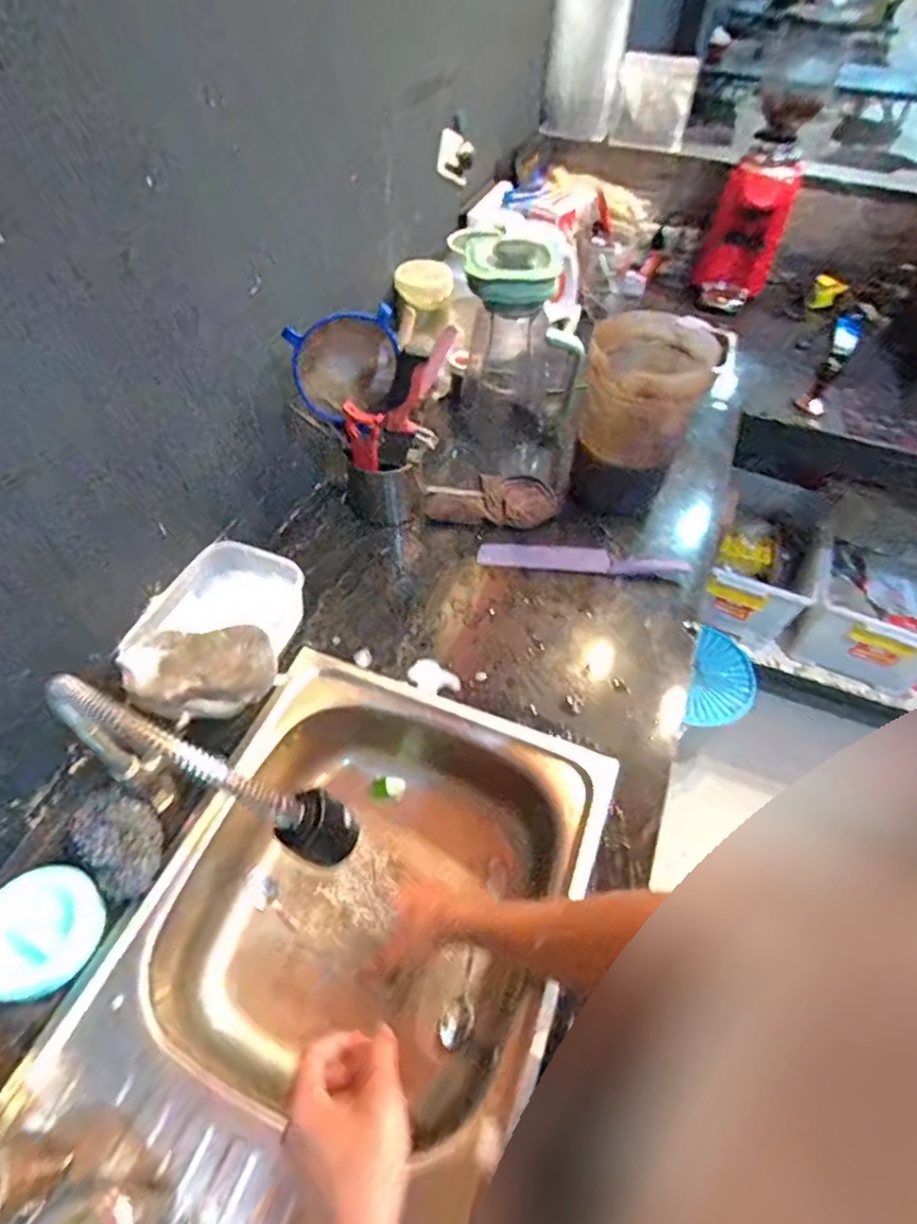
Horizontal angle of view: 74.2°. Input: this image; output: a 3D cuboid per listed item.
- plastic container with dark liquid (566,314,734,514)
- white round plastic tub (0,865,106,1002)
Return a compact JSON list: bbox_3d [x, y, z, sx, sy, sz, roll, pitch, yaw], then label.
[{"bbox_3d":[0.249,-0.273,0.874,0.151,0.241,0.135,9,51,3],"label":"plastic container with dark liquid"},{"bbox_3d":[-0.380,0.292,0.551,0.102,0.041,0.101,2,51,-2],"label":"white round plastic tub"}]

